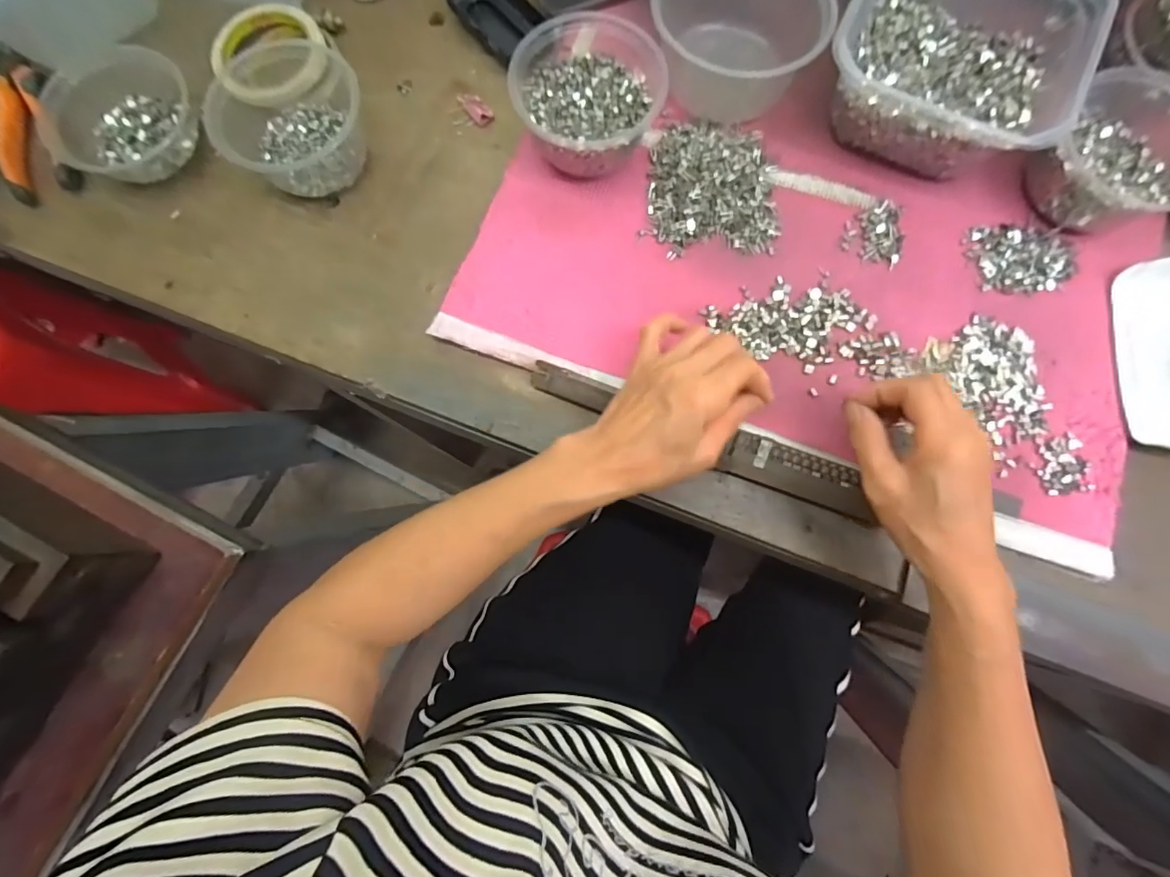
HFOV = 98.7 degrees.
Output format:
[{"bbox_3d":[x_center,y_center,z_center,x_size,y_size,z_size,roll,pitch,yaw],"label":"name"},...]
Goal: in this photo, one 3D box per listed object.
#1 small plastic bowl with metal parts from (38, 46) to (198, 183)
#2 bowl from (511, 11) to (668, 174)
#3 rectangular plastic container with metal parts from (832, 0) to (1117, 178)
[{"bbox_3d":[-0.390,-0.277,0.423,0.115,0.039,0.129,-36,81,-5],"label":"small plastic bowl with metal parts"},{"bbox_3d":[0.000,-0.266,0.404,0.111,0.066,0.103,0,80,1],"label":"bowl"},{"bbox_3d":[0.285,-0.301,0.395,0.167,0.077,0.162,29,80,5],"label":"rectangular plastic container with metal parts"}]

